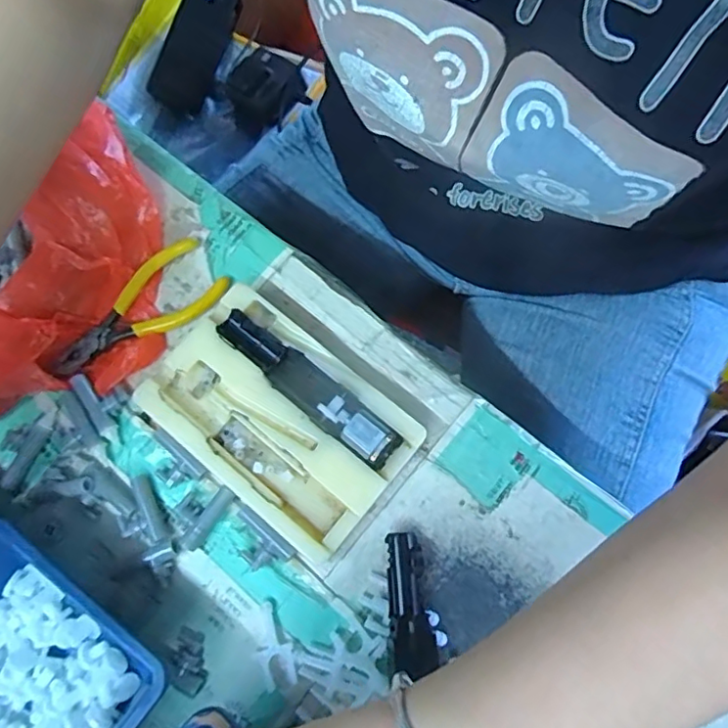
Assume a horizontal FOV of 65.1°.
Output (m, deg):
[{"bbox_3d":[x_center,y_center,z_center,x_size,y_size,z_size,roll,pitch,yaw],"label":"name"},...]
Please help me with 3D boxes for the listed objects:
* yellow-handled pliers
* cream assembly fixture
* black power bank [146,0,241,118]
[{"bbox_3d":[-0.137,-0.030,0.342,0.109,0.008,0.049,-37,76,-8],"label":"yellow-handled pliers"},{"bbox_3d":[-0.047,0.028,0.310,0.137,0.028,0.089,38,79,11],"label":"cream assembly fixture"},{"bbox_3d":[-0.217,-0.404,0.730,0.018,0.068,0.157,43,108,49],"label":"black power bank"}]

